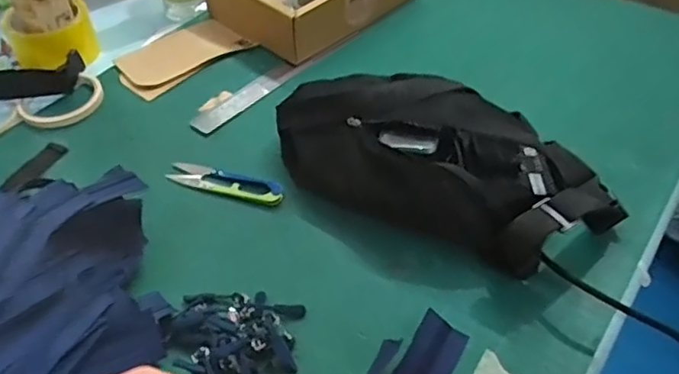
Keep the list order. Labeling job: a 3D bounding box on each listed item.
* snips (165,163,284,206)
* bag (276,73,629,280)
[{"bbox_3d":[-0.109,-0.006,0.564,0.116,0.007,0.028,13,48,12],"label":"snips"},{"bbox_3d":[0.092,-0.030,0.534,0.311,0.076,0.151,21,51,19],"label":"bag"}]

